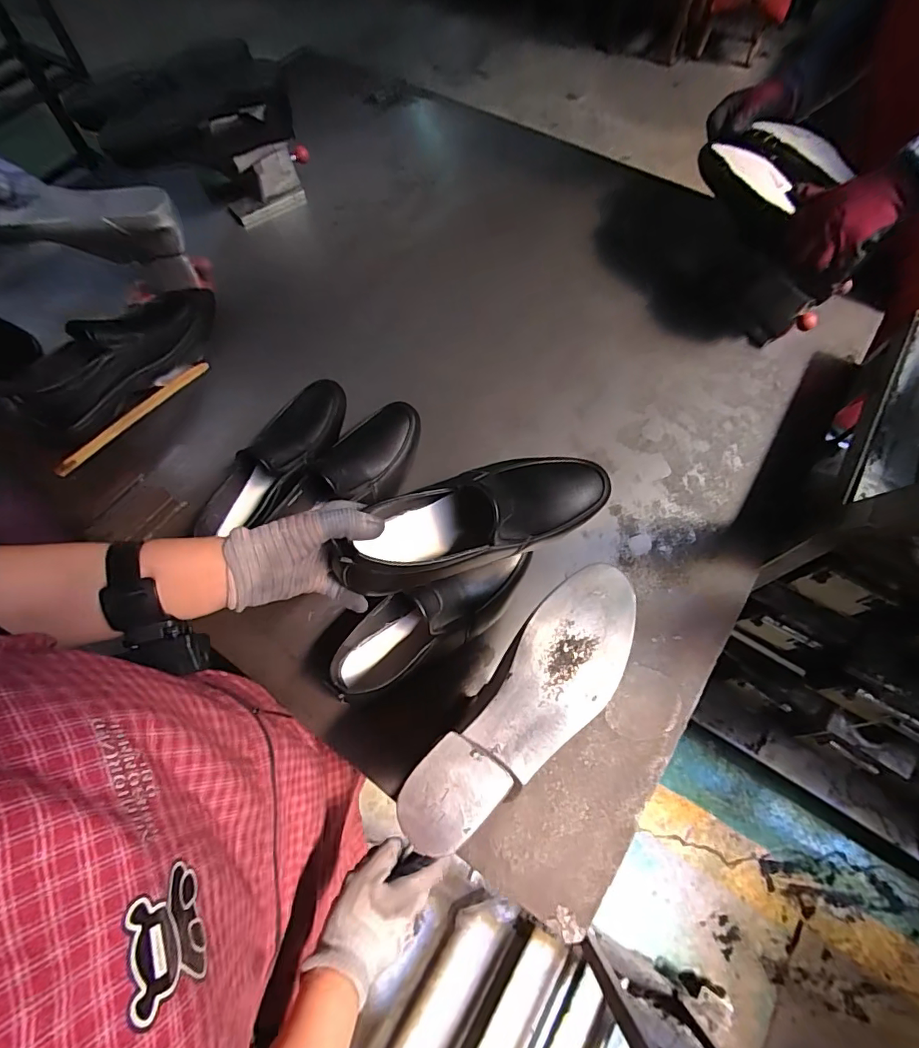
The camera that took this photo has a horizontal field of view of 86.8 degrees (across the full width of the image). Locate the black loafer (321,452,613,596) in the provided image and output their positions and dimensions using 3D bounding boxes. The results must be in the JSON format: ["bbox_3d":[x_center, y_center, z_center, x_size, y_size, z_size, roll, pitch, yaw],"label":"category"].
[{"bbox_3d":[0.025,-0.012,0.480,0.297,0.082,0.096,-21,67,-24],"label":"black loafer"}]

